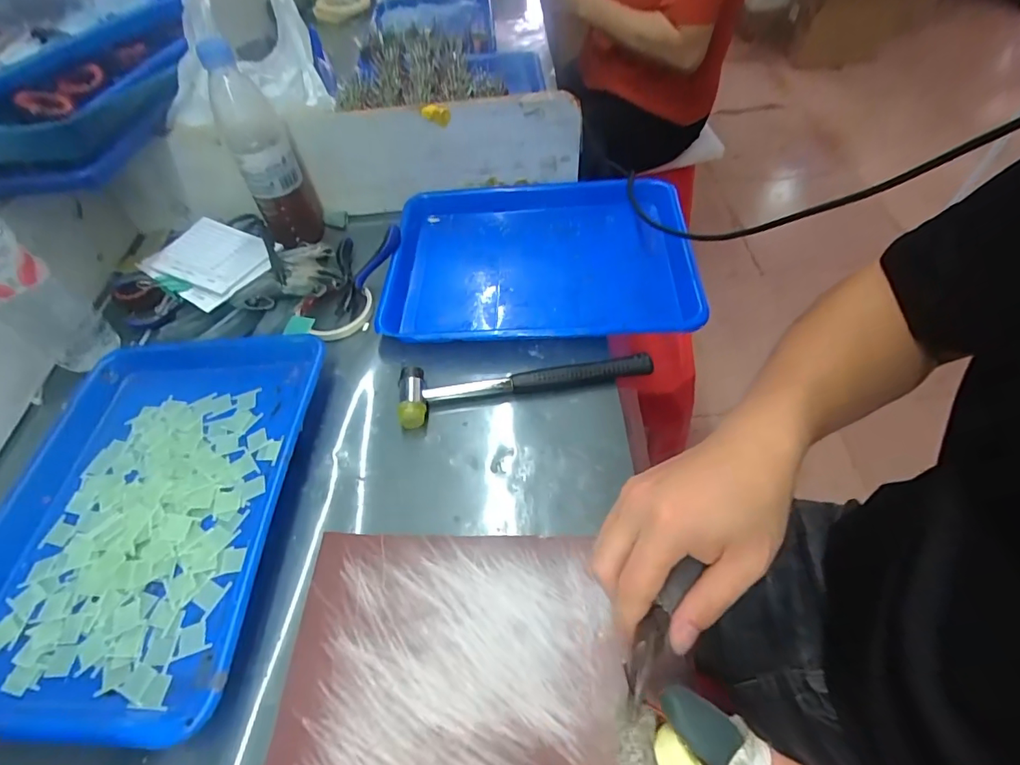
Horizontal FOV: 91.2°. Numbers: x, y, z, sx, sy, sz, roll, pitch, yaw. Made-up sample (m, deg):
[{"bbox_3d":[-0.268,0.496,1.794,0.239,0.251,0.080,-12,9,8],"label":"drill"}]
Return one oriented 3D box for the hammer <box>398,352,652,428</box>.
[{"bbox_3d":[0.016,0.007,0.475,0.239,0.025,0.056,-3,54,0],"label":"hammer"}]

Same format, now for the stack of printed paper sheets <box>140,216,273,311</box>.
[{"bbox_3d":[-0.352,-0.146,0.587,0.142,0.007,0.107,27,59,20],"label":"stack of printed paper sheets"}]

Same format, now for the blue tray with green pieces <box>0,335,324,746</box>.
[{"bbox_3d":[-0.321,0.096,0.419,0.273,0.031,0.327,0,54,2],"label":"blue tray with green pieces"}]

